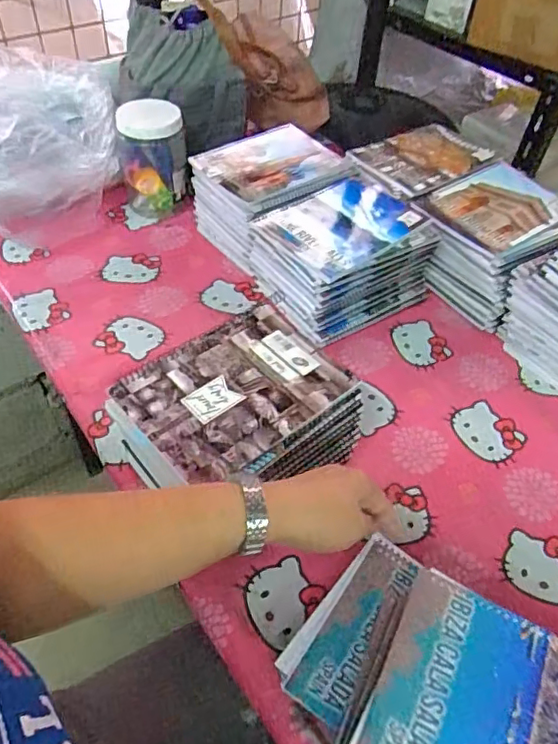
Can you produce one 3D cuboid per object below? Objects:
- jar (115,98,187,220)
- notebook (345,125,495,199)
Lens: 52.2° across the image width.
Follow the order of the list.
[{"bbox_3d":[-0.199,-0.335,0.911,0.097,0.157,0.084,-5,49,-8],"label":"jar"},{"bbox_3d":[0.223,-0.334,0.874,0.207,0.010,0.142,-27,55,-25],"label":"notebook"}]

